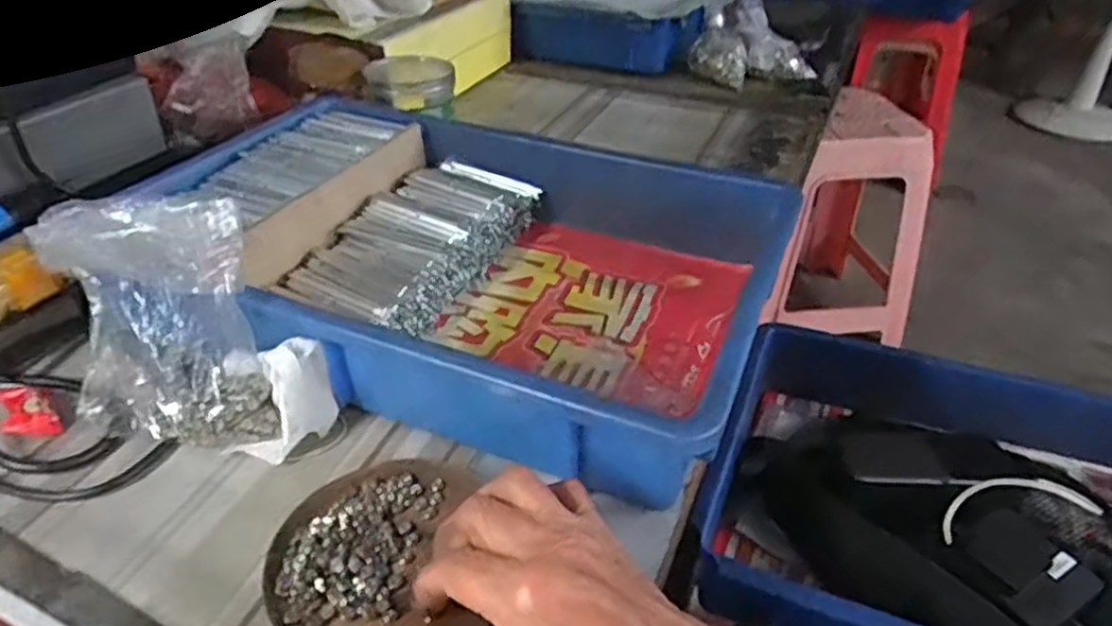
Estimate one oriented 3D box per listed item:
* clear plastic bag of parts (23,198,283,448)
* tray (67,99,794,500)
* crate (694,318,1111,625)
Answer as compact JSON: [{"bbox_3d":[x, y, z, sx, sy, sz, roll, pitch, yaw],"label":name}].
[{"bbox_3d":[-0.222,0.007,0.410,0.120,0.132,0.054,10,37,10],"label":"clear plastic bag of parts"},{"bbox_3d":[-0.072,-0.044,0.522,0.426,0.085,0.304,15,38,16],"label":"tray"},{"bbox_3d":[0.346,0.163,0.541,0.428,0.096,0.304,14,38,18],"label":"crate"}]

